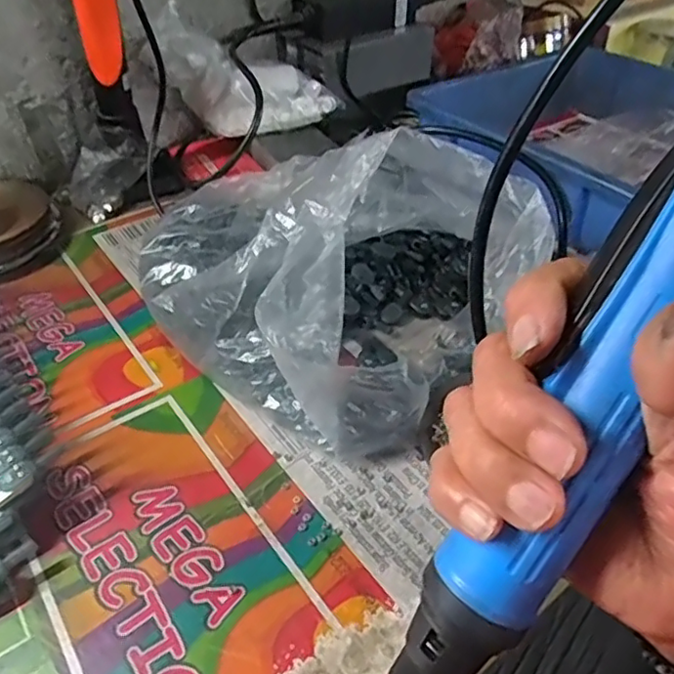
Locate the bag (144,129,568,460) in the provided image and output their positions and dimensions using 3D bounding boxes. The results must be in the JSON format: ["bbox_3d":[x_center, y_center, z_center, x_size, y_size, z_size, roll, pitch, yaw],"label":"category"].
[{"bbox_3d":[-0.013,-0.071,0.423,0.261,0.131,0.216,29,49,28],"label":"bag"}]

